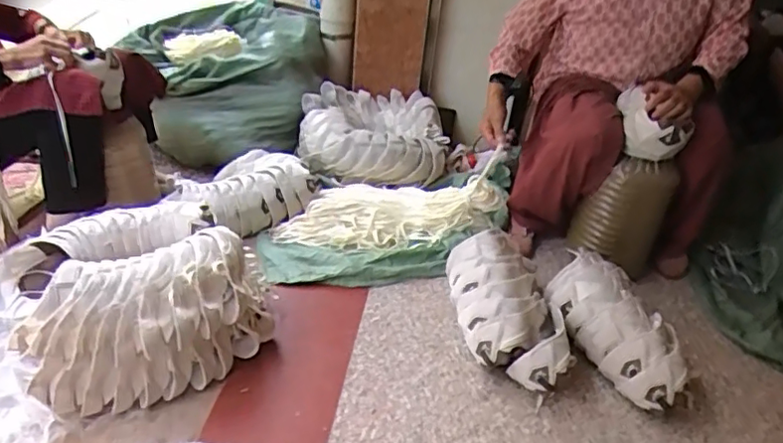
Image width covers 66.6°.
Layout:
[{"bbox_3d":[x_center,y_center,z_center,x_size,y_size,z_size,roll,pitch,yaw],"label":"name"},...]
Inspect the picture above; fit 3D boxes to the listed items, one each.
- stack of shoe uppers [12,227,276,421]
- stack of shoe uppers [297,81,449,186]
[{"bbox_3d":[-0.437,0.181,1.108,0.443,0.222,0.182,-12,37,-24],"label":"stack of shoe uppers"},{"bbox_3d":[-0.055,-0.269,1.760,0.436,0.184,0.318,5,33,-2],"label":"stack of shoe uppers"}]

